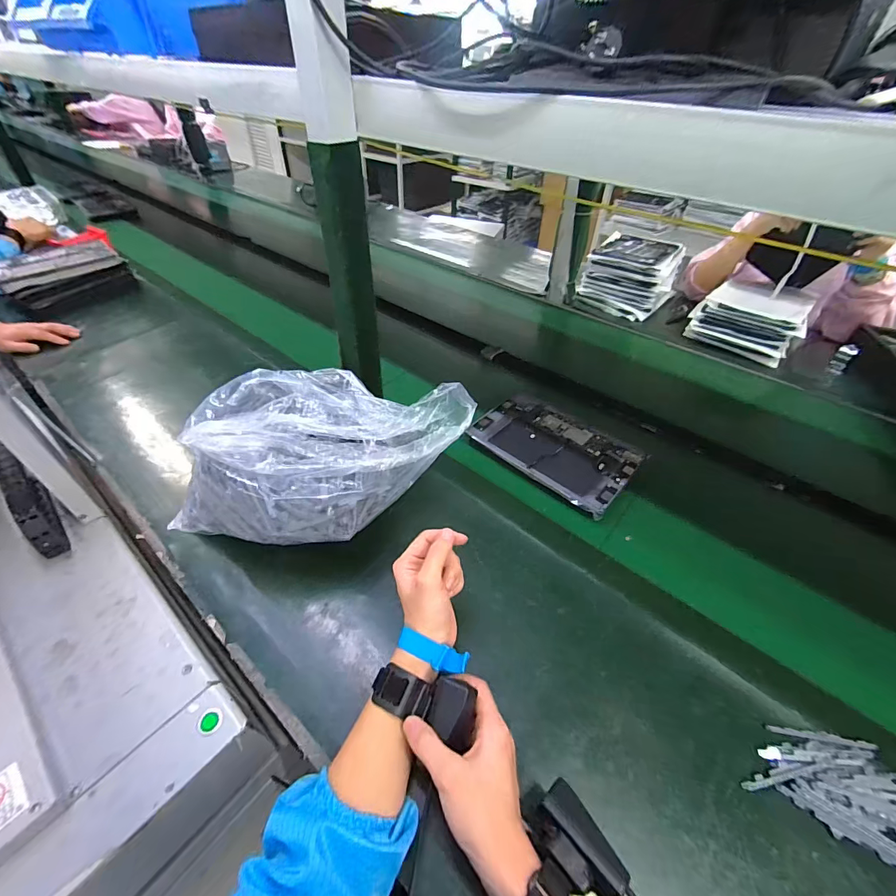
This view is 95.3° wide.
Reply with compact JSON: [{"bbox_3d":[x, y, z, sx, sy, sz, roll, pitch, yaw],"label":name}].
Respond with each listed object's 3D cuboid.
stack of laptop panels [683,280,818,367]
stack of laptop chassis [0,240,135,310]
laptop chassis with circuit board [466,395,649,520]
[{"bbox_3d":[0.707,-0.300,0.950,0.197,0.101,0.212,-31,53,-30],"label":"stack of laptop panels"},{"bbox_3d":[-1.016,-0.466,1.078,0.203,0.069,0.269,31,51,26],"label":"stack of laptop chassis"},{"bbox_3d":[0.175,-0.003,0.678,0.253,0.012,0.173,34,53,29],"label":"laptop chassis with circuit board"}]

